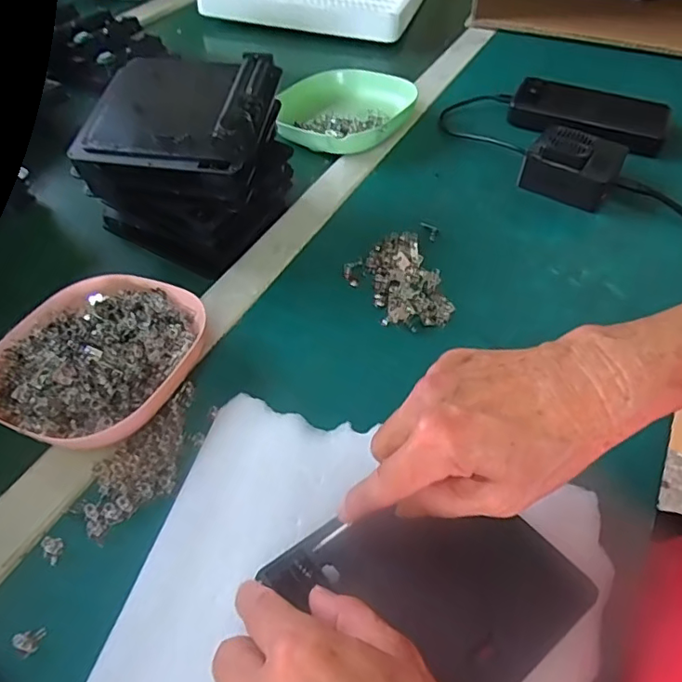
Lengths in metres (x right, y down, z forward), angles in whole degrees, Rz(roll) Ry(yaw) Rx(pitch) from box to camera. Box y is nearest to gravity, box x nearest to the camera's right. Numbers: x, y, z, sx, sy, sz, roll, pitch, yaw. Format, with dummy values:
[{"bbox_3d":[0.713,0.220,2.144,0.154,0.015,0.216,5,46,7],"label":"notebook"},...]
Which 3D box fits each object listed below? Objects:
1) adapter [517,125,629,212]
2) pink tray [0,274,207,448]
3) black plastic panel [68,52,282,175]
[{"bbox_3d":[0.218,-0.168,0.521,0.080,0.047,0.072,25,54,17],"label":"adapter"},{"bbox_3d":[-0.167,0.008,0.378,0.127,0.026,0.134,22,54,15],"label":"pink tray"},{"bbox_3d":[-0.123,-0.180,0.427,0.138,0.023,0.120,6,62,9],"label":"black plastic panel"}]

